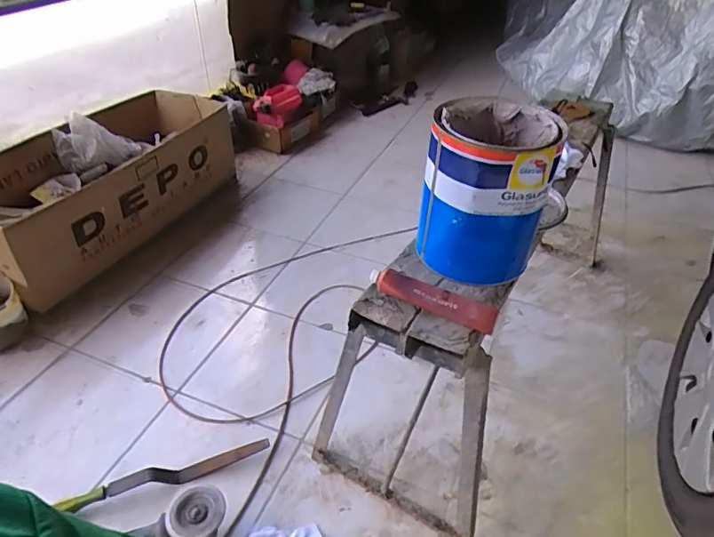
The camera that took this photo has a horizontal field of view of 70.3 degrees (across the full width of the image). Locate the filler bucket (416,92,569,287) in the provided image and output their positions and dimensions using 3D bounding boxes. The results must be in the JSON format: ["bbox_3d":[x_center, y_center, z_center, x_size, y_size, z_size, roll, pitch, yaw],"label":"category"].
[{"bbox_3d":[0.177,-0.102,0.711,0.157,0.217,0.154,10,39,10],"label":"filler bucket"}]

